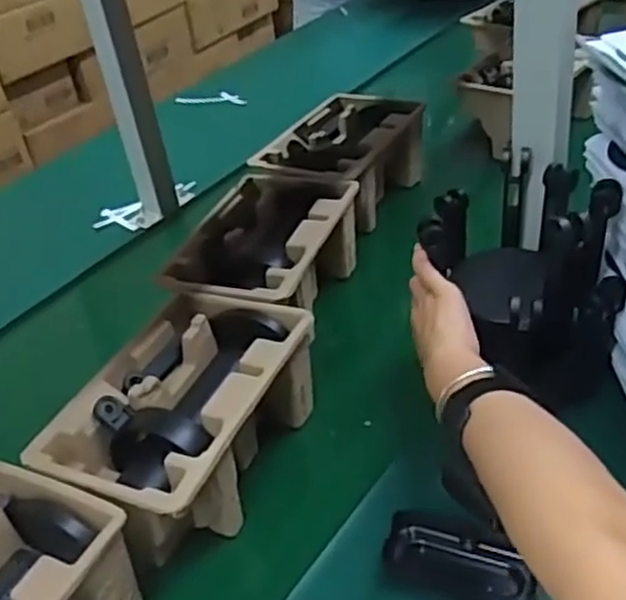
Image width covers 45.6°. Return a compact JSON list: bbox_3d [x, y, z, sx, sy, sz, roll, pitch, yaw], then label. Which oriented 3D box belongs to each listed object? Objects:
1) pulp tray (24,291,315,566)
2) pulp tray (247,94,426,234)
[{"bbox_3d":[-0.102,0.103,0.618,0.138,0.099,0.225,10,40,22],"label":"pulp tray"},{"bbox_3d":[0.038,-0.173,0.961,0.140,0.097,0.234,14,41,26],"label":"pulp tray"}]

